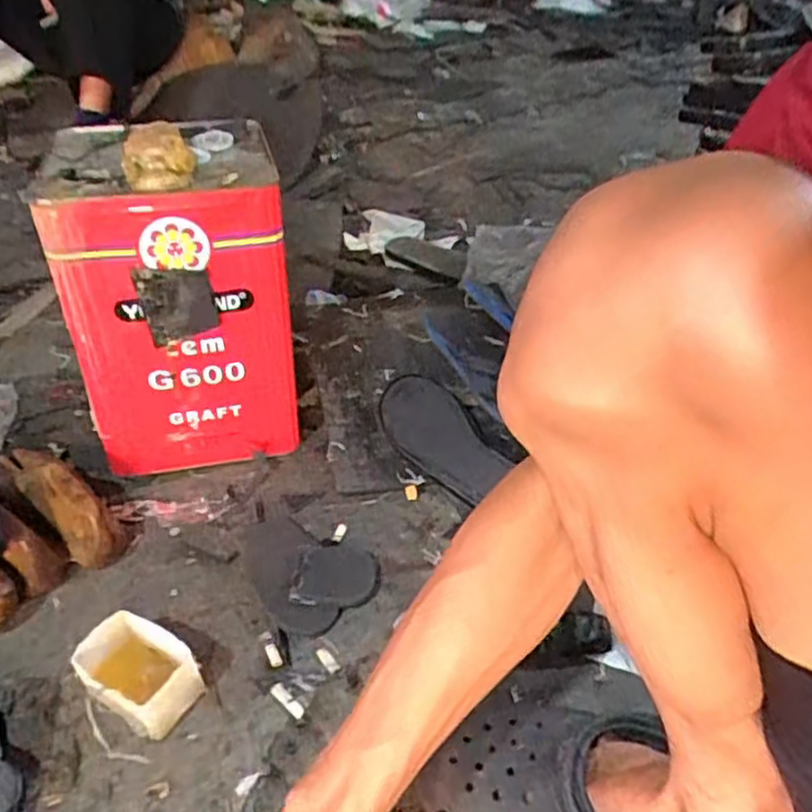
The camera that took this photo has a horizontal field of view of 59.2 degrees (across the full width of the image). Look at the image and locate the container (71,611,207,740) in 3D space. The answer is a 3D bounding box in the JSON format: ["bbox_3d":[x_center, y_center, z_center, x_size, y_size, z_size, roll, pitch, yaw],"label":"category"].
[{"bbox_3d":[-0.239,0.240,0.639,0.104,0.058,0.069,22,42,26],"label":"container"}]

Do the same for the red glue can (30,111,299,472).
[{"bbox_3d":[-0.266,-0.124,0.855,0.231,0.381,0.205,-9,38,-13],"label":"red glue can"}]

